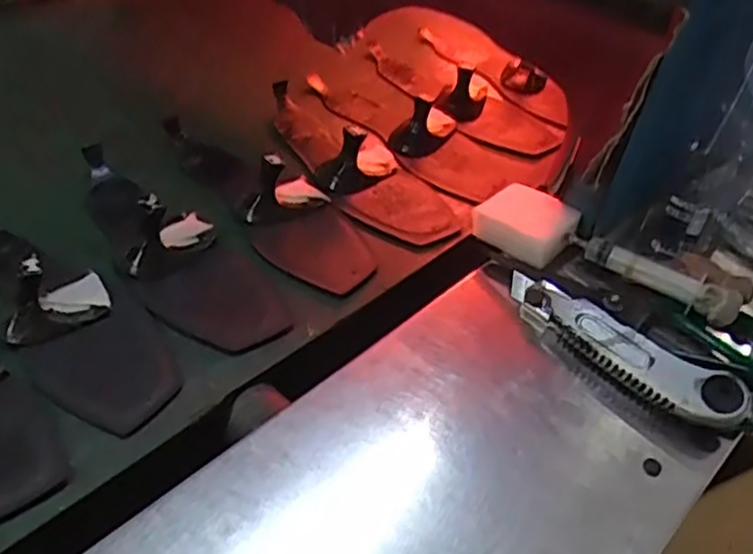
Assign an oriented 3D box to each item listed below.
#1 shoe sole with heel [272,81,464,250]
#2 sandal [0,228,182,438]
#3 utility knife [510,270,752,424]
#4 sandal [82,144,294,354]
[{"bbox_3d":[-0.021,-0.107,0.590,0.078,0.043,0.225,-26,53,-30],"label":"shoe sole with heel"},{"bbox_3d":[-0.208,0.002,0.448,0.075,0.047,0.229,-30,56,-33],"label":"sandal"},{"bbox_3d":[0.153,0.042,0.446,0.158,0.027,0.034,36,50,26],"label":"utility knife"},{"bbox_3d":[-0.147,-0.035,0.497,0.075,0.045,0.225,-24,53,-30],"label":"sandal"}]

